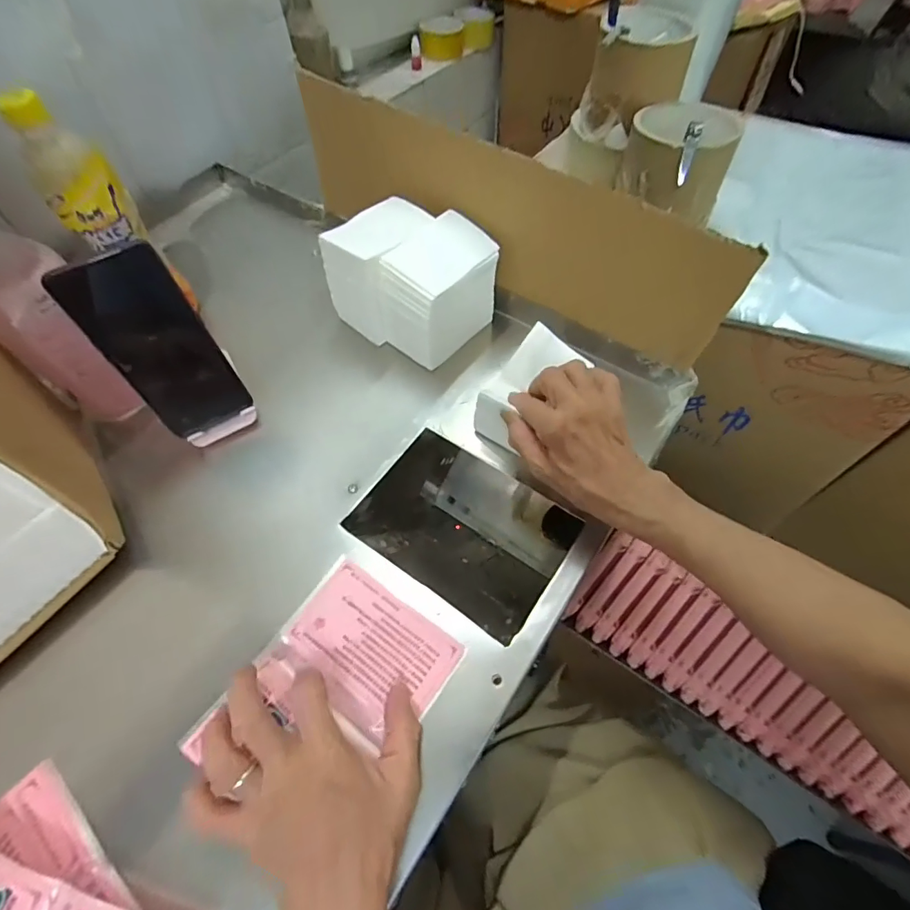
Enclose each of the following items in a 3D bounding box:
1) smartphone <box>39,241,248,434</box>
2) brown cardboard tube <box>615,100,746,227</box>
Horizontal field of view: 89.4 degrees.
[{"bbox_3d":[-0.242,-0.087,0.386,0.073,0.162,0.007,-36,50,-19],"label":"smartphone"},{"bbox_3d":[0.221,-0.295,0.461,0.090,0.078,0.098,-26,62,-14],"label":"brown cardboard tube"}]

